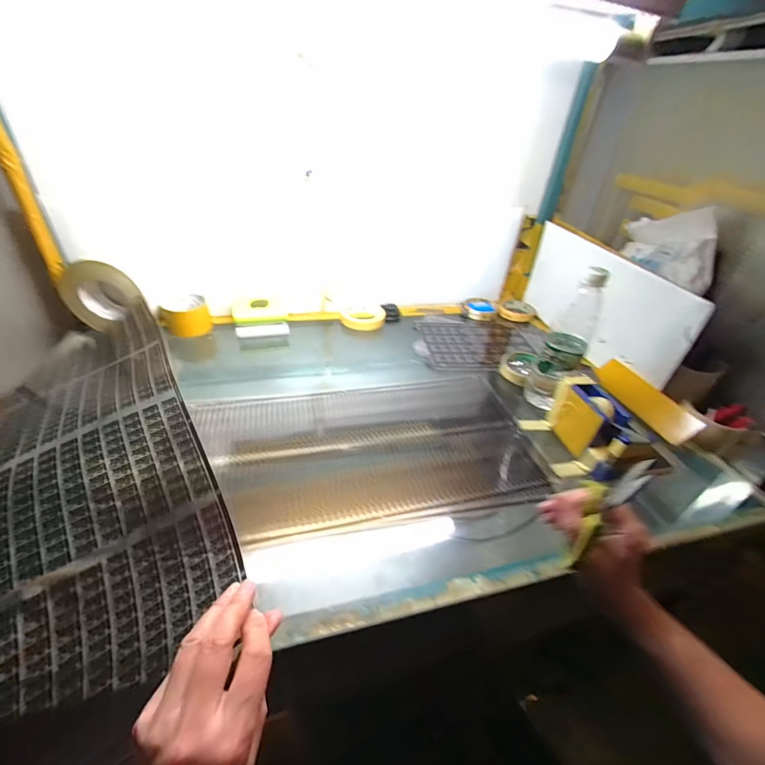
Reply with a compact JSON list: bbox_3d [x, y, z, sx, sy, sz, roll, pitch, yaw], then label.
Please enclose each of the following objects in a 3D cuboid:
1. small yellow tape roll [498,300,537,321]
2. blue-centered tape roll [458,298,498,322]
[{"bbox_3d":[0.342,-0.181,0.917,0.089,0.018,0.086,20,38,21],"label":"small yellow tape roll"},{"bbox_3d":[0.237,-0.182,0.903,0.087,0.026,0.073,12,36,11],"label":"blue-centered tape roll"}]

